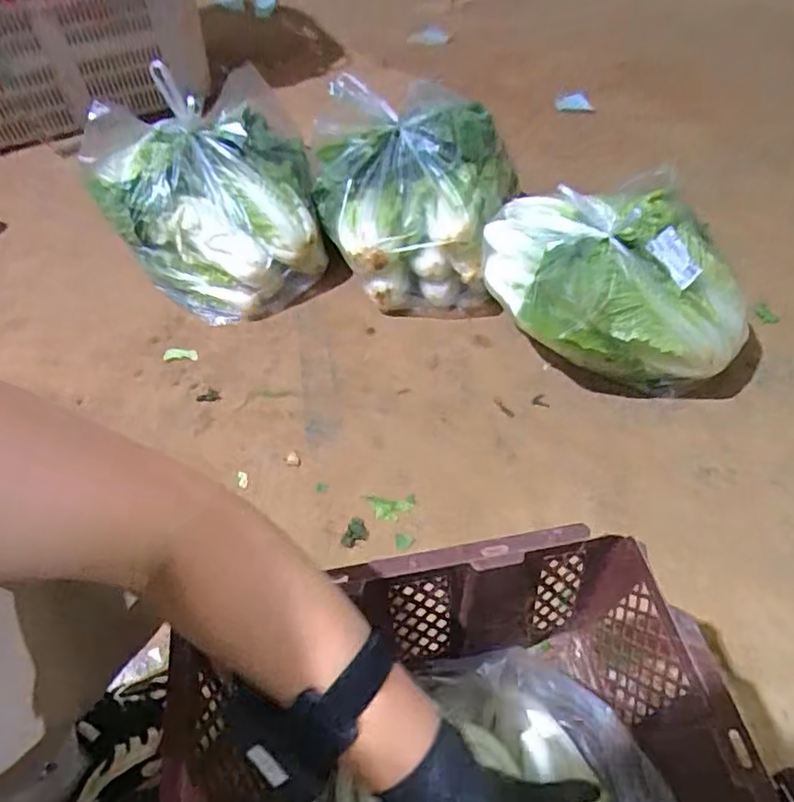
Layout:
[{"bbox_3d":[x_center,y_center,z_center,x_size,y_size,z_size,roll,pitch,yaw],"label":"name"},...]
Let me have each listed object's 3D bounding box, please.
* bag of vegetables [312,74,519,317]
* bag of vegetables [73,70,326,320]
[{"bbox_3d":[0.024,-0.313,0.964,0.311,0.244,0.277,1,50,4],"label":"bag of vegetables"},{"bbox_3d":[-0.286,-0.307,0.970,0.321,0.277,0.269,-25,53,-17],"label":"bag of vegetables"}]

